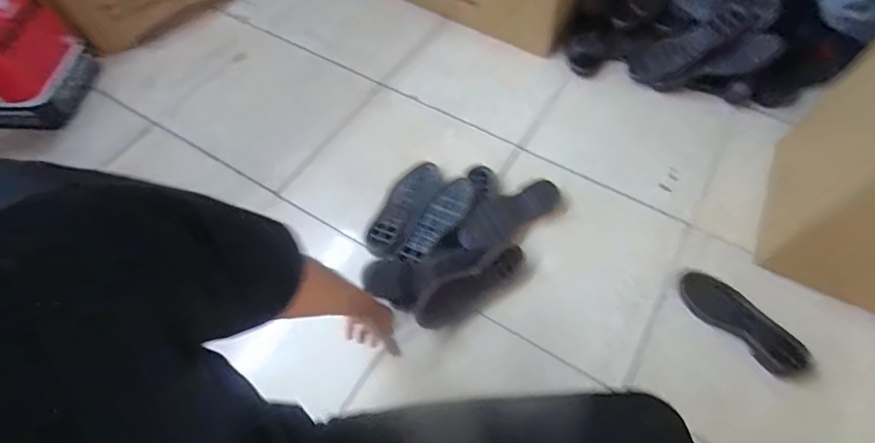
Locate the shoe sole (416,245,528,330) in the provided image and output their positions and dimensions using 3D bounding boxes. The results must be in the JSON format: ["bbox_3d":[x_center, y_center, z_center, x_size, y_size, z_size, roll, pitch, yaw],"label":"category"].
[{"bbox_3d":[0.070,0.130,0.872,0.233,0.029,0.069,-27,66,-13],"label":"shoe sole"}]

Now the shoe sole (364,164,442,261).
[{"bbox_3d":[-0.077,-0.029,0.985,0.104,0.042,0.249,28,67,13],"label":"shoe sole"}]

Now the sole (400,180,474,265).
[{"bbox_3d":[0.002,-0.003,0.930,0.072,0.021,0.217,35,68,16],"label":"sole"}]

